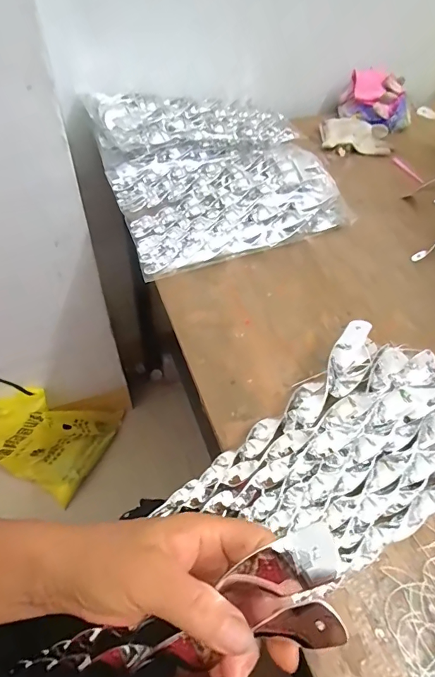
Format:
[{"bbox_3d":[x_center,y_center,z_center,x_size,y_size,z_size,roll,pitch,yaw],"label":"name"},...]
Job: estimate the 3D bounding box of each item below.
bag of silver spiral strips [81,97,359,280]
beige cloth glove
[{"bbox_3d":[0.002,-0.250,0.604,0.308,0.103,0.305,-15,53,-15],"label":"bag of silver spiral strips"},{"bbox_3d":[0.253,-0.366,0.750,0.131,0.036,0.086,5,50,1],"label":"beige cloth glove"}]

